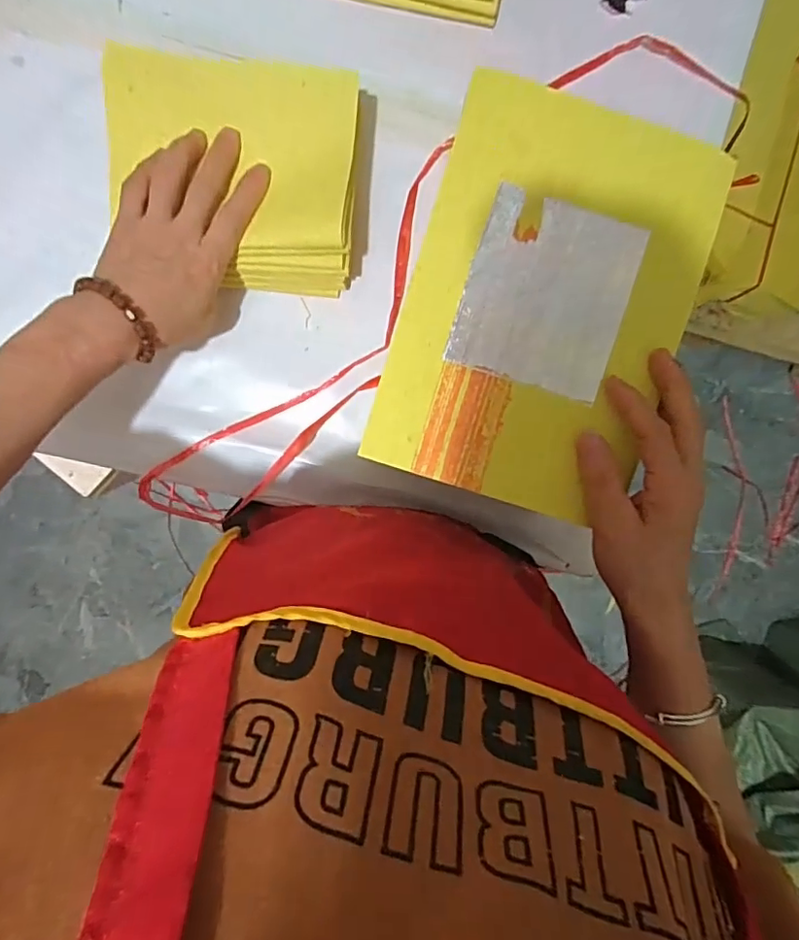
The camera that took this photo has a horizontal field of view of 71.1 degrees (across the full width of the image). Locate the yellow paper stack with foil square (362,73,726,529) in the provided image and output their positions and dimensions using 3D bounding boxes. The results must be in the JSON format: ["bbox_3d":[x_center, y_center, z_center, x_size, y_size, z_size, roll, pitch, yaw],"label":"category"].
[{"bbox_3d":[0.084,-0.092,0.319,0.155,0.011,0.222,17,94,-5],"label":"yellow paper stack with foil square"}]

